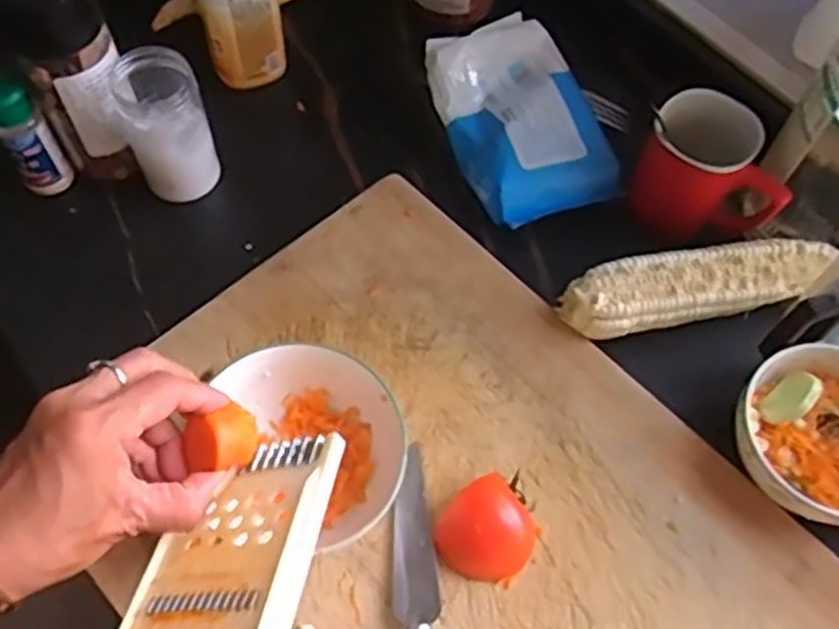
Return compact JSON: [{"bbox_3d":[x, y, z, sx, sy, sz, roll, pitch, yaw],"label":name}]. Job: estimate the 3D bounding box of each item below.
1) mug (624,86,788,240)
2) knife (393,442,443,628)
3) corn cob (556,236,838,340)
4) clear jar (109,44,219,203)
[{"bbox_3d":[0.219,-0.108,0.587,0.106,0.076,0.072,20,63,7],"label":"mug"},{"bbox_3d":[0.000,0.172,0.452,0.026,0.027,0.200,-1,62,-5],"label":"knife"},{"bbox_3d":[0.201,-0.017,0.575,0.203,0.048,0.052,-10,63,-9],"label":"corn cob"},{"bbox_3d":[-0.189,-0.140,0.585,0.055,0.097,0.059,2,62,-3],"label":"clear jar"}]

